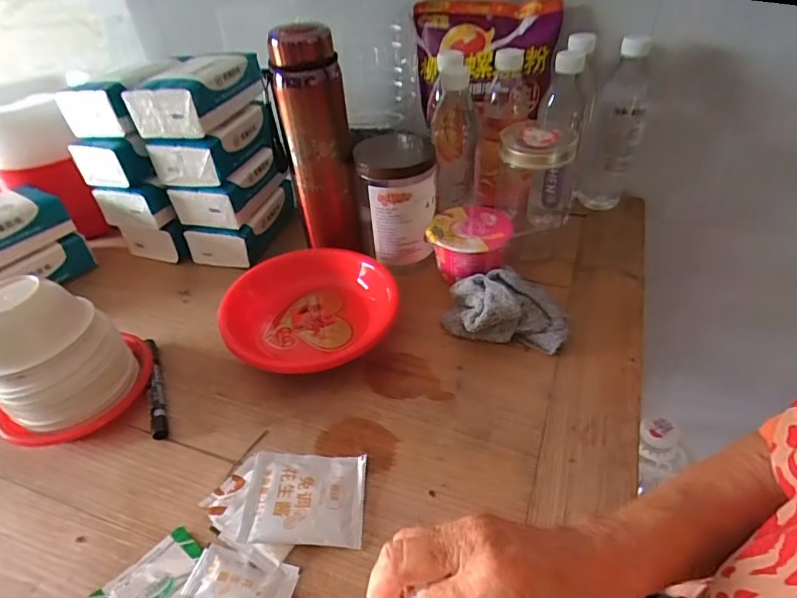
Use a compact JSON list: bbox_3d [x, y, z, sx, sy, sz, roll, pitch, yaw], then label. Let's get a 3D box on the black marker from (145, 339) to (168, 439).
[{"bbox_3d":[-0.250,0.089,0.508,0.014,0.017,0.133,-20,44,-17],"label":"black marker"}]

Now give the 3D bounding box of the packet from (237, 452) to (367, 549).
[{"bbox_3d":[-0.076,0.163,0.408,0.094,0.016,0.076,-2,41,2],"label":"packet"}]

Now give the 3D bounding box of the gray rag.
[{"bbox_3d":[0.117,0.008,0.540,0.127,0.052,0.084,5,42,10],"label":"gray rag"}]

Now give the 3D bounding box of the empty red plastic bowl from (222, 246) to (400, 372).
[{"bbox_3d":[-0.095,0.012,0.545,0.189,0.065,0.167,-29,47,-26],"label":"empty red plastic bowl"}]

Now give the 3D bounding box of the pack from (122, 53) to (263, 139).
[{"bbox_3d":[-0.247,-0.252,0.599,0.099,0.062,0.140,10,43,15],"label":"pack"}]

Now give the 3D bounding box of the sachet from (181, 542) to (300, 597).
[{"bbox_3d":[-0.115,0.207,0.365,0.075,0.010,0.037,7,43,13],"label":"sachet"}]

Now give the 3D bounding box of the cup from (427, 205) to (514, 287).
[{"bbox_3d":[0.087,-0.065,0.613,0.094,0.071,0.093,-2,41,2],"label":"cup"}]

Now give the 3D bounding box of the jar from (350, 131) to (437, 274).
[{"bbox_3d":[-0.001,-0.120,0.618,0.096,0.137,0.094,-5,41,-1],"label":"jar"}]

